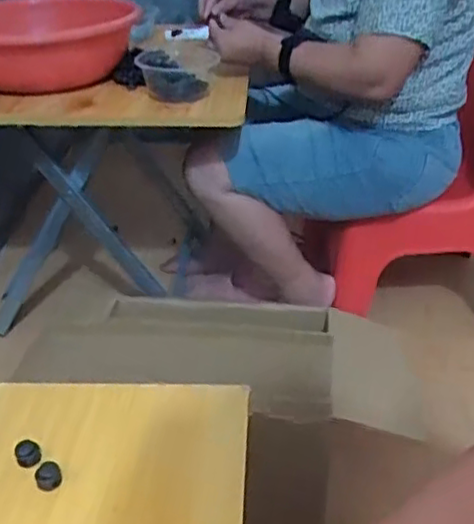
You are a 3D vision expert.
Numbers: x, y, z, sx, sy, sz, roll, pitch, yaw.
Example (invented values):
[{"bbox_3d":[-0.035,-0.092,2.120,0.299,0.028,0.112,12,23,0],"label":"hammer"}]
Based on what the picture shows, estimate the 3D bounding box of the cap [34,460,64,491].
[{"bbox_3d":[-0.128,0.146,0.452,0.017,0.016,0.016,-1,31,1],"label":"cap"}]

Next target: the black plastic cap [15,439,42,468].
[{"bbox_3d":[-0.147,0.134,0.468,0.016,0.012,0.019,-14,33,-20],"label":"black plastic cap"}]

